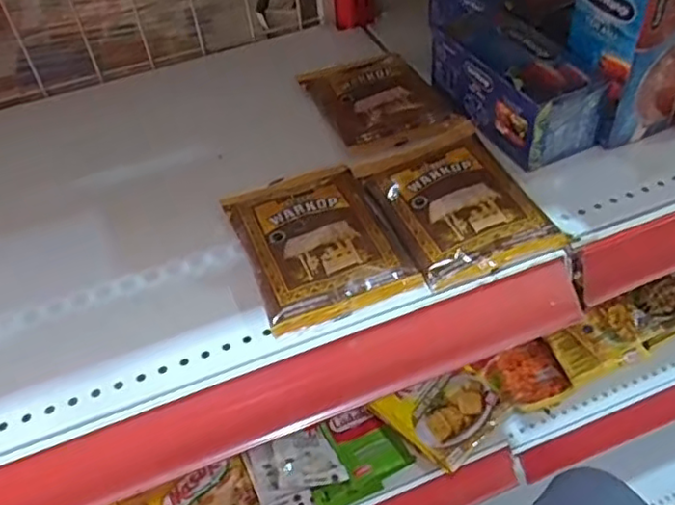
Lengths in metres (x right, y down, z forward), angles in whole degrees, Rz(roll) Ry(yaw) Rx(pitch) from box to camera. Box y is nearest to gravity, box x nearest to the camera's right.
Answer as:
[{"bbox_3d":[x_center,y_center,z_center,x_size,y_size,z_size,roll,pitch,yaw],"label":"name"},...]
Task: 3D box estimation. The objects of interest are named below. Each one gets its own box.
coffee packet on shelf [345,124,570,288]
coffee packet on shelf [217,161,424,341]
[{"bbox_3d":[0.077,-0.041,0.426,0.097,0.016,0.130,-18,49,-11],"label":"coffee packet on shelf"},{"bbox_3d":[-0.015,-0.011,0.410,0.094,0.016,0.122,-19,49,-12],"label":"coffee packet on shelf"}]

